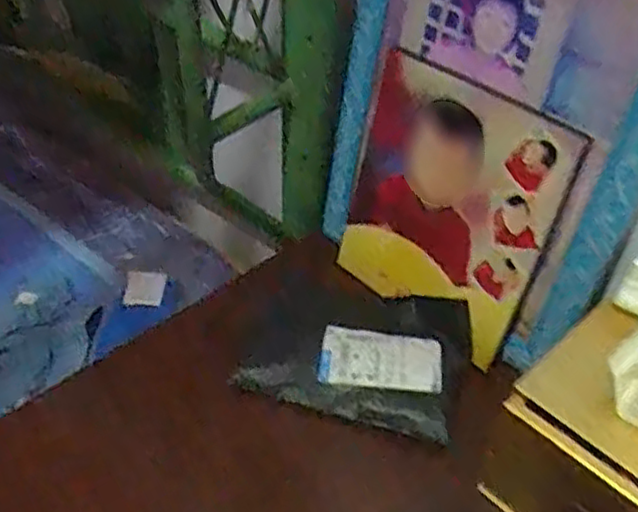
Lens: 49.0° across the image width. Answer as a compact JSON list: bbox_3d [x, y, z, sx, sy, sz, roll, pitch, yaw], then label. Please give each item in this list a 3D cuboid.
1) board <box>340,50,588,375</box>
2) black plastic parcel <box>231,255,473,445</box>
[{"bbox_3d":[0.137,-0.054,0.776,0.025,0.270,0.242,-13,40,-40],"label":"board"},{"bbox_3d":[0.042,0.103,0.789,0.238,0.043,0.182,17,45,15],"label":"black plastic parcel"}]

